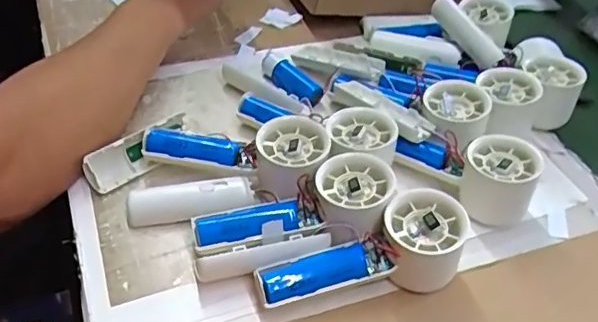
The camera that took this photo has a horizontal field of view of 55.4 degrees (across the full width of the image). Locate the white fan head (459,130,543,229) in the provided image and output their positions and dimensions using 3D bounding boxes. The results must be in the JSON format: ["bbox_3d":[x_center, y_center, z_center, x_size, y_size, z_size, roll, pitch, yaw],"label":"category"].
[{"bbox_3d":[0.161,0.017,0.463,0.057,0.057,0.055,4,45,-4],"label":"white fan head"}]

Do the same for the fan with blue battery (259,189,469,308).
[{"bbox_3d":[0.046,0.063,0.401,0.141,0.057,0.054,-5,46,-13],"label":"fan with blue battery"}]

